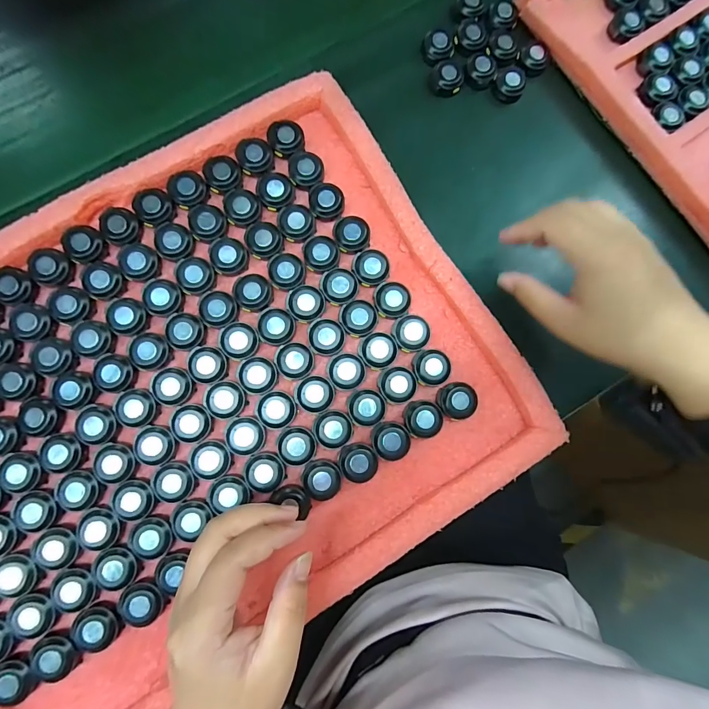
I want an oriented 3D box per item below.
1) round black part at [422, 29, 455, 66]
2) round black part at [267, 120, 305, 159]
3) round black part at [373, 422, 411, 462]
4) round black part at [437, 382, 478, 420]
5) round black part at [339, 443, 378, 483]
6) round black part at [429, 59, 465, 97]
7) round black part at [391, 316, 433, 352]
[{"bbox_3d":[0.081,-0.292,0.360,0.031,0.015,0.025,-23,86,-6],"label":"round black part"},{"bbox_3d":[-0.058,-0.182,0.319,0.030,0.012,0.028,0,84,-4],"label":"round black part"},{"bbox_3d":[0.029,0.068,0.296,0.028,0.014,0.028,0,84,-4],"label":"round black part"},{"bbox_3d":[0.081,0.037,0.303,0.030,0.012,0.028,0,84,-4],"label":"round black part"},{"bbox_3d":[0.003,0.083,0.292,0.029,0.014,0.027,0,84,-4],"label":"round black part"},{"bbox_3d":[0.088,-0.261,0.357,0.032,0.012,0.030,0,84,-4],"label":"round black part"},{"bbox_3d":[0.046,-0.017,0.308,0.030,0.012,0.029,0,84,-4],"label":"round black part"}]

